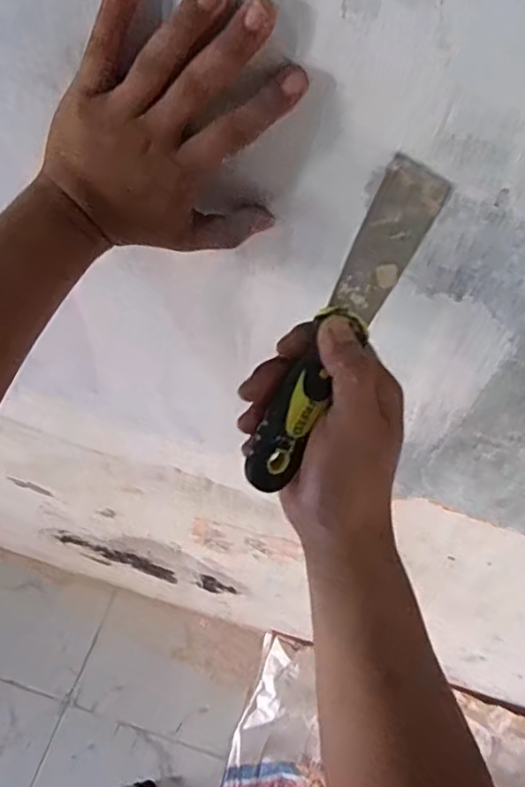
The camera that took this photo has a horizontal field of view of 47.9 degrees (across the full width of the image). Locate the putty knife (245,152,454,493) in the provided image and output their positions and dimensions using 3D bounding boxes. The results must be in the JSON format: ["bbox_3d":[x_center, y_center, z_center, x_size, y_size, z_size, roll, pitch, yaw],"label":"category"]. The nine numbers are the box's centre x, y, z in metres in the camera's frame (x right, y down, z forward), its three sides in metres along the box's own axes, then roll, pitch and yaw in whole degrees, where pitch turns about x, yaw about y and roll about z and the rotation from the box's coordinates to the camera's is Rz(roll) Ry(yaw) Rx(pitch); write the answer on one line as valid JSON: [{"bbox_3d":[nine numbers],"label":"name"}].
[{"bbox_3d":[0.044,-0.034,0.329,0.031,0.022,0.195,28,92,16],"label":"putty knife"}]

